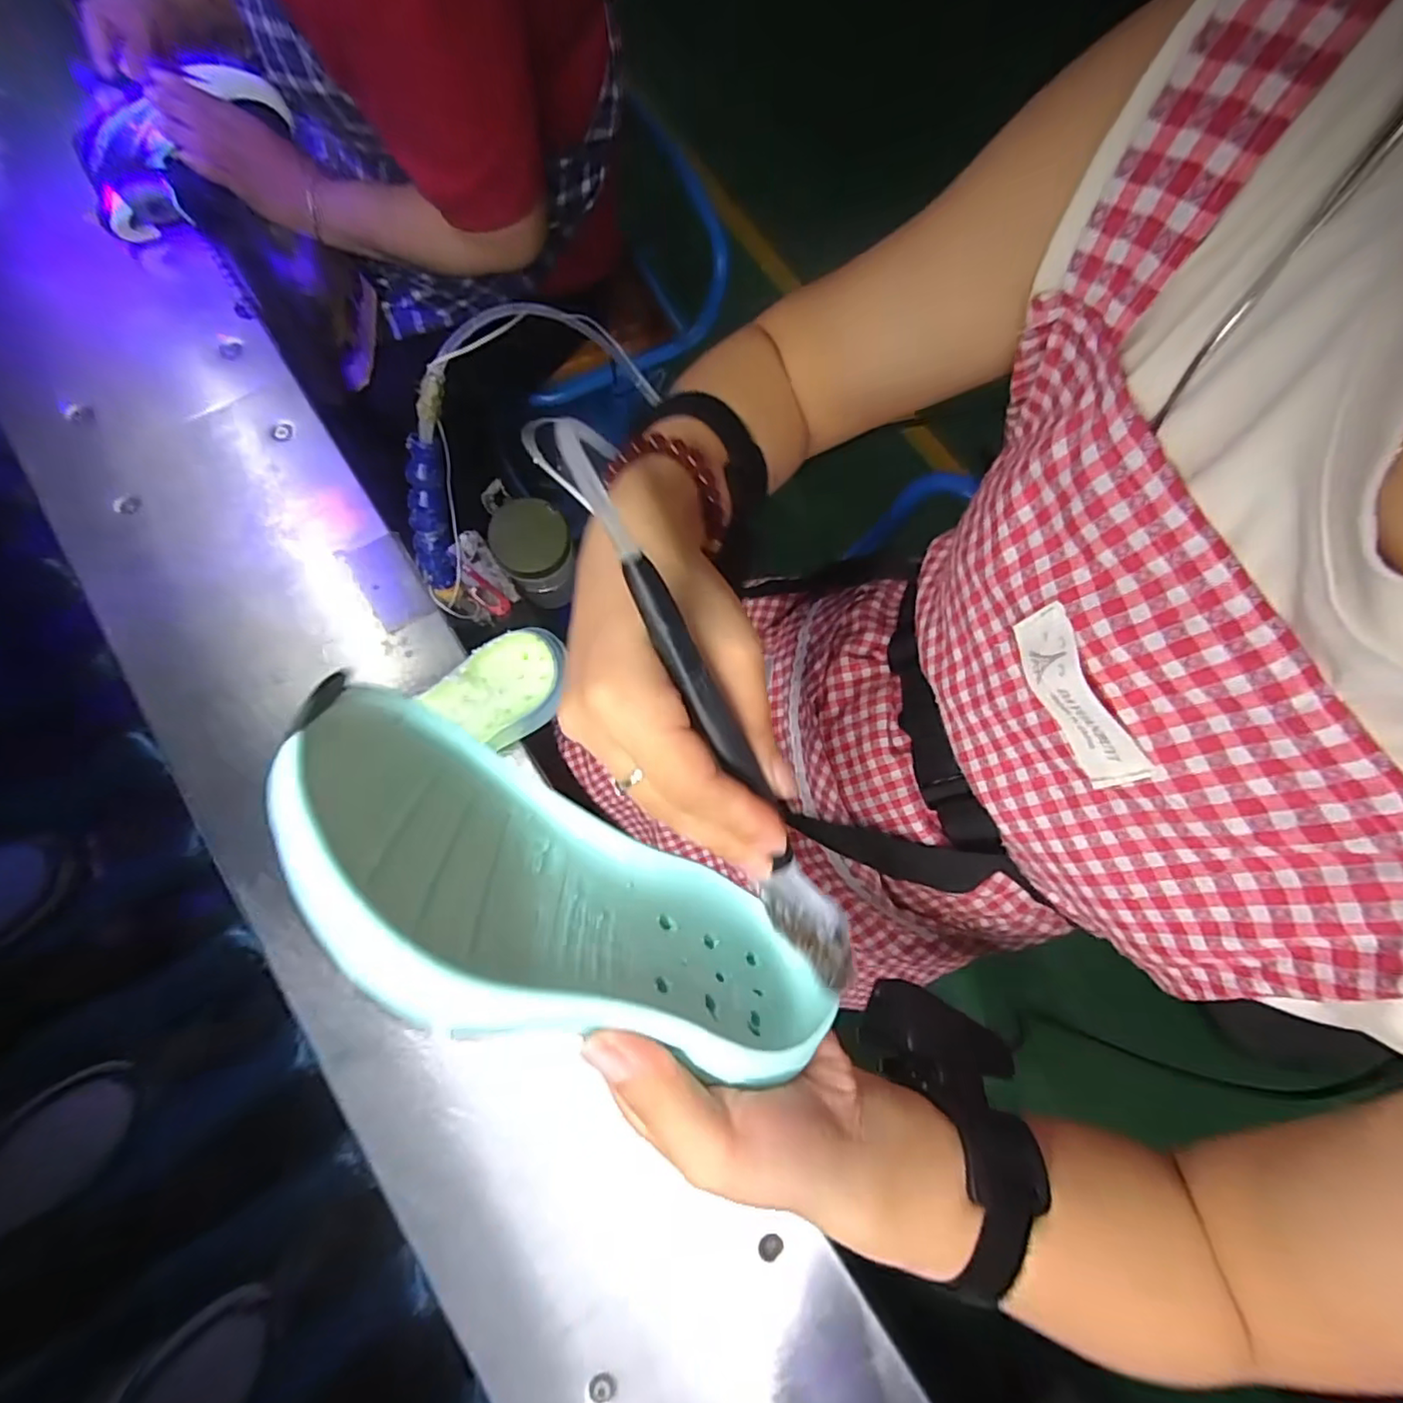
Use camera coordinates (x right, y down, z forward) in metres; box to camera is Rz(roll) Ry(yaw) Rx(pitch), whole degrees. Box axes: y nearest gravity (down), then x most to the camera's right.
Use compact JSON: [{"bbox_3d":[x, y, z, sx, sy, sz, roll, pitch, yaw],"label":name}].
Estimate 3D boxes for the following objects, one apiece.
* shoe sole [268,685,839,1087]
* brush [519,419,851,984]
[{"bbox_3d":[-0.038,0.065,0.198,0.189,0.090,0.022,33,117,-17],"label":"shoe sole"},{"bbox_3d":[0.004,0.012,0.198,0.021,0.026,0.208,-29,111,-5],"label":"brush"}]

